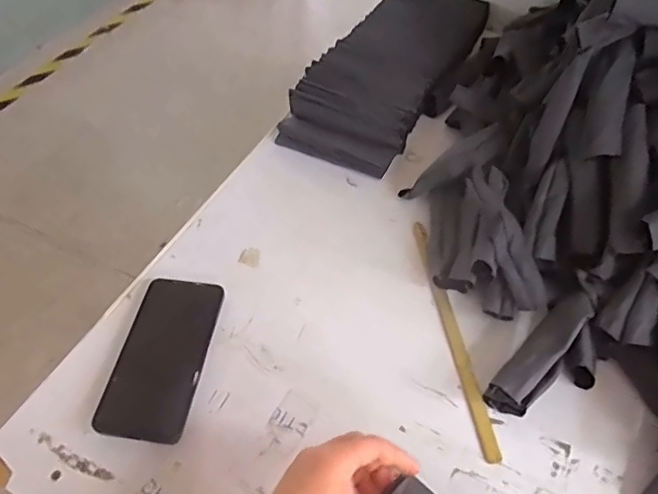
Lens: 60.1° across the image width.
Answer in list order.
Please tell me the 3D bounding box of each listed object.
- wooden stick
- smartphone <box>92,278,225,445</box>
[{"bbox_3d":[0.122,0.079,0.568,0.017,0.006,0.266,-7,52,-6],"label":"wooden stick"},{"bbox_3d":[-0.156,0.102,0.539,0.077,0.014,0.159,7,52,6],"label":"smartphone"}]

